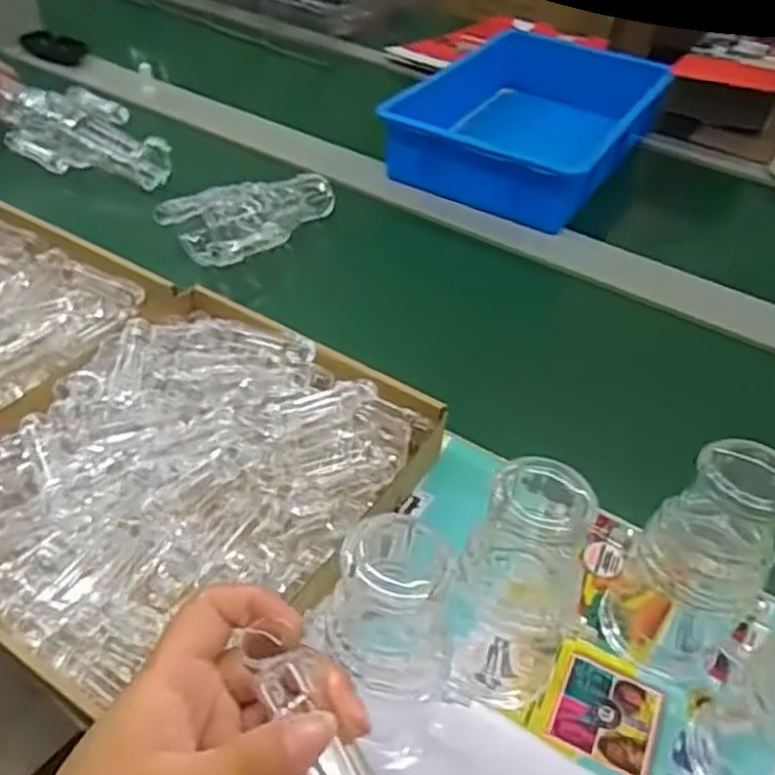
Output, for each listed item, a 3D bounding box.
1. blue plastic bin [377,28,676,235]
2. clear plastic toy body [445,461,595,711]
[{"bbox_3d":[0.183,-0.350,0.995,0.270,0.083,0.325,27,48,21],"label":"blue plastic bin"},{"bbox_3d":[0.076,0.120,0.431,0.070,0.172,0.059,25,49,20],"label":"clear plastic toy body"}]

